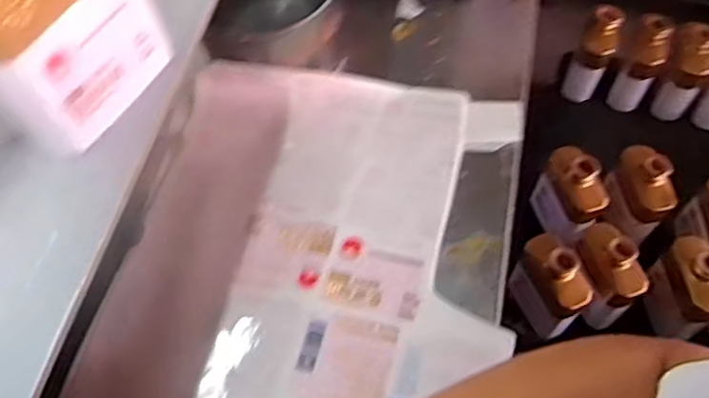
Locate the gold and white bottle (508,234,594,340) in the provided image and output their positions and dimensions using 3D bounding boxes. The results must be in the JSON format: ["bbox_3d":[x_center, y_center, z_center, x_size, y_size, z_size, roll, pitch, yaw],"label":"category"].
[{"bbox_3d":[0.277,0.126,0.938,0.052,0.157,0.106,-27,64,-13],"label":"gold and white bottle"}]

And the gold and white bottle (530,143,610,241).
[{"bbox_3d":[0.329,0.000,0.995,0.054,0.164,0.106,-17,62,-8],"label":"gold and white bottle"}]

